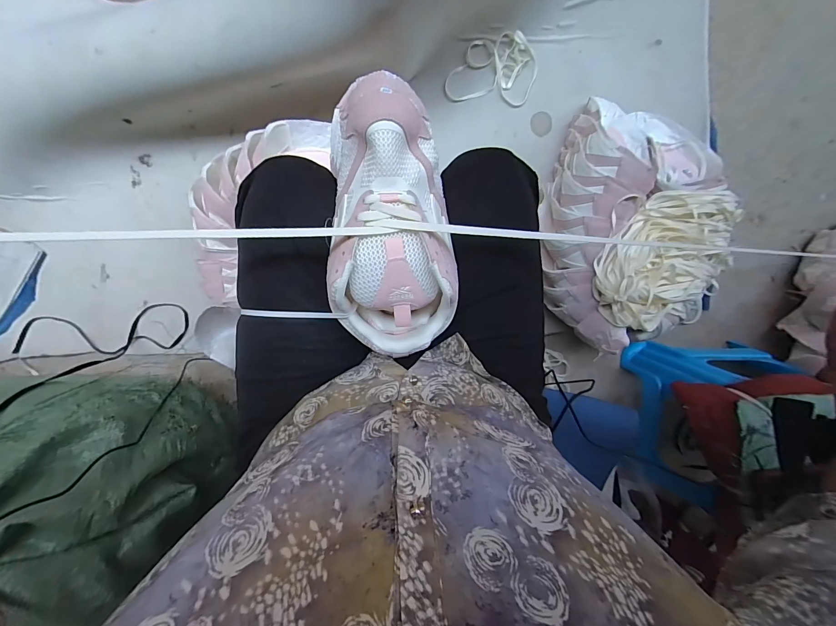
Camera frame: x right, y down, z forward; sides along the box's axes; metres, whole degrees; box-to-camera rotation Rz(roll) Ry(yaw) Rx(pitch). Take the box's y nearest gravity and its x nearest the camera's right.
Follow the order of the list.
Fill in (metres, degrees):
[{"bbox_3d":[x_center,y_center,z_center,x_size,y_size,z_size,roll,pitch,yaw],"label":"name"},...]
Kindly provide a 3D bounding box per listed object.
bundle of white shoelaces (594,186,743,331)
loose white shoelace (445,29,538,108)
[{"bbox_3d":[0.457,-0.093,0.628,0.293,0.085,0.236,-12,101,-2],"label":"bundle of white shoelaces"},{"bbox_3d":[0.154,-0.503,0.724,0.183,0.019,0.130,4,95,-3],"label":"loose white shoelace"}]

